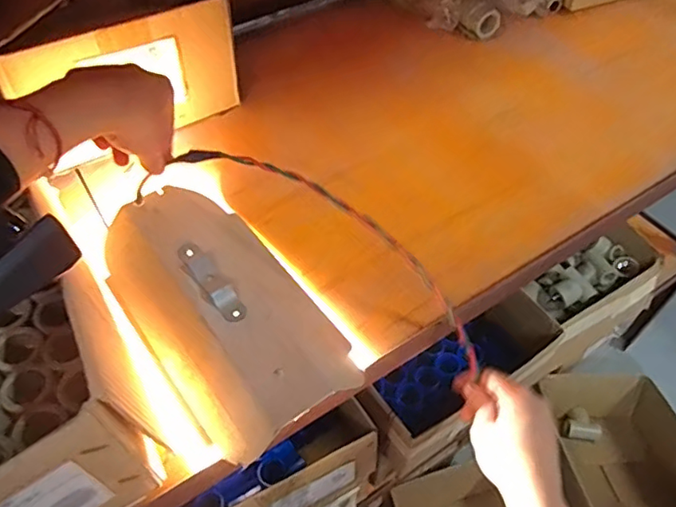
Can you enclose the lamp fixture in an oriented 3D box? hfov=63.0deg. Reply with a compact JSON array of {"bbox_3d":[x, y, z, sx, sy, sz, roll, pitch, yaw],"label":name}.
[{"bbox_3d":[-0.096,0.034,0.417,0.107,0.039,0.236,-33,58,-21],"label":"lamp fixture"}]

